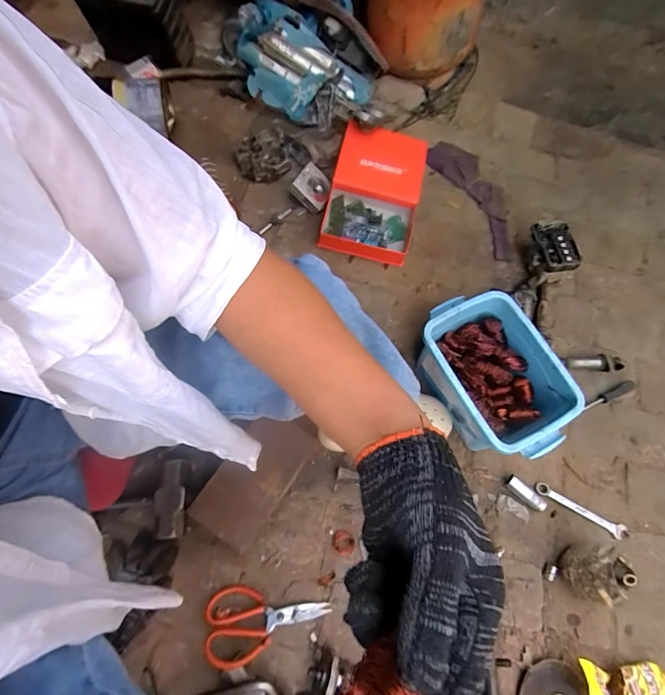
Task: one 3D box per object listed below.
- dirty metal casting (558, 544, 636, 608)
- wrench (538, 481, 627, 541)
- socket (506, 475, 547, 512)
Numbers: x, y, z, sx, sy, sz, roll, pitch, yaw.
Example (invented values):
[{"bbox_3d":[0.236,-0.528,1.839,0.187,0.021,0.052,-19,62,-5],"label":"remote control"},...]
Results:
[{"bbox_3d":[0.447,0.379,0.708,0.086,0.088,0.080,1,66,-3],"label":"dirty metal casting"},{"bbox_3d":[0.470,0.310,0.791,0.170,0.014,0.027,29,68,9],"label":"wrench"},{"bbox_3d":[0.369,0.279,0.789,0.084,0.023,0.031,41,70,14],"label":"socket"}]

